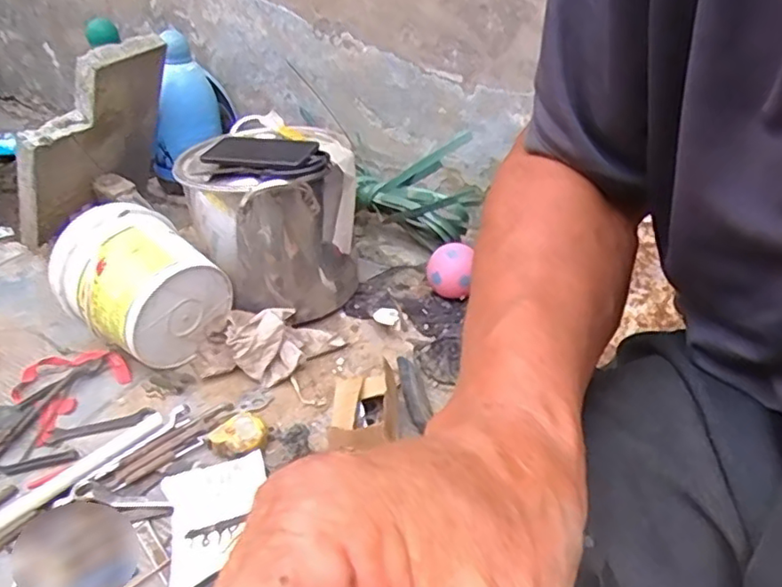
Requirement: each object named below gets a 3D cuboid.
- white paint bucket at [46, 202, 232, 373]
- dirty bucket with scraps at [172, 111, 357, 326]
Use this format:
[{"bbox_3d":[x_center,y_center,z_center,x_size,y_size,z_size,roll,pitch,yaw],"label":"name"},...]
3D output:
[{"bbox_3d":[-0.371,-0.006,0.953,0.171,0.209,0.176,19,40,26],"label":"white paint bucket"},{"bbox_3d":[-0.197,-0.126,1.046,0.252,0.303,0.260,-1,36,0],"label":"dirty bucket with scraps"}]

